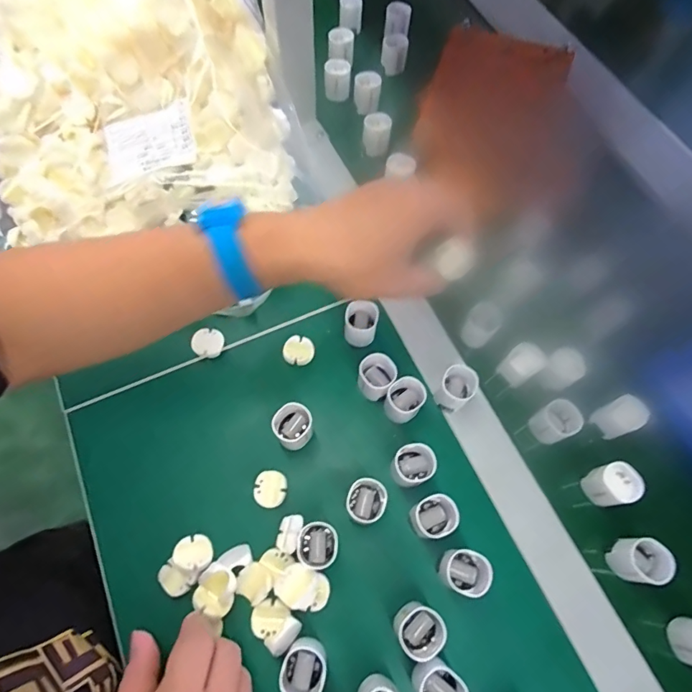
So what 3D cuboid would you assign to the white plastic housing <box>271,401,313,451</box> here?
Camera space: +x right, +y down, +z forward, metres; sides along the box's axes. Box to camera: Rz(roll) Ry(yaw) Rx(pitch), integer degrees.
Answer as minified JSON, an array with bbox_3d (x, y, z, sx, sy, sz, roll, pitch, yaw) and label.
[{"bbox_3d":[-0.043,0.066,0.374,0.031,0.036,0.027,-42,72,-15],"label":"white plastic housing"}]

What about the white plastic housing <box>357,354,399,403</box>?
[{"bbox_3d":[0.026,0.028,0.390,0.030,0.034,0.031,-1,67,1],"label":"white plastic housing"}]

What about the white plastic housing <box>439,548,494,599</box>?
[{"bbox_3d":[0.087,0.164,0.331,0.031,0.030,0.029,-1,67,1],"label":"white plastic housing"}]

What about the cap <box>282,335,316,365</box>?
[{"bbox_3d":[-0.042,0.004,0.411,0.028,0.008,0.025,3,67,3],"label":"cap"}]

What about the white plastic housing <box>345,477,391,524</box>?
[{"bbox_3d":[0.016,0.119,0.349,0.031,0.036,0.029,-1,67,1],"label":"white plastic housing"}]

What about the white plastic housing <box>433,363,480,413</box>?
[{"bbox_3d":[0.093,0.036,0.385,0.028,0.030,0.032,37,72,16],"label":"white plastic housing"}]

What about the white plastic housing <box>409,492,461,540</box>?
[{"bbox_3d":[0.067,0.130,0.345,0.031,0.033,0.029,-1,67,1],"label":"white plastic housing"}]

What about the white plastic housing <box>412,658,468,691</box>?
[{"bbox_3d":[0.061,0.228,0.306,0.029,0.033,0.036,-36,70,-13],"label":"white plastic housing"}]

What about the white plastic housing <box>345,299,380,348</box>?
[{"bbox_3d":[0.014,-0.022,0.408,0.028,0.032,0.035,5,67,4],"label":"white plastic housing"}]

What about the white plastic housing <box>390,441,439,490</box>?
[{"bbox_3d":[0.053,0.094,0.361,0.031,0.034,0.028,-19,67,-7],"label":"white plastic housing"}]

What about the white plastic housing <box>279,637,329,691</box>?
[{"bbox_3d":[-0.028,0.221,0.310,0.029,0.033,0.034,10,67,6],"label":"white plastic housing"}]

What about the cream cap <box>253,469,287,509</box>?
[{"bbox_3d":[-0.060,0.114,0.365,0.024,0.005,0.028,3,67,3],"label":"cream cap"}]

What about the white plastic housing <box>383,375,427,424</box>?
[{"bbox_3d":[0.049,0.046,0.383,0.032,0.032,0.027,-43,72,-15],"label":"white plastic housing"}]

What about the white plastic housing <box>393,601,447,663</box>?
[{"bbox_3d":[0.051,0.197,0.318,0.031,0.035,0.029,-38,71,-14],"label":"white plastic housing"}]

